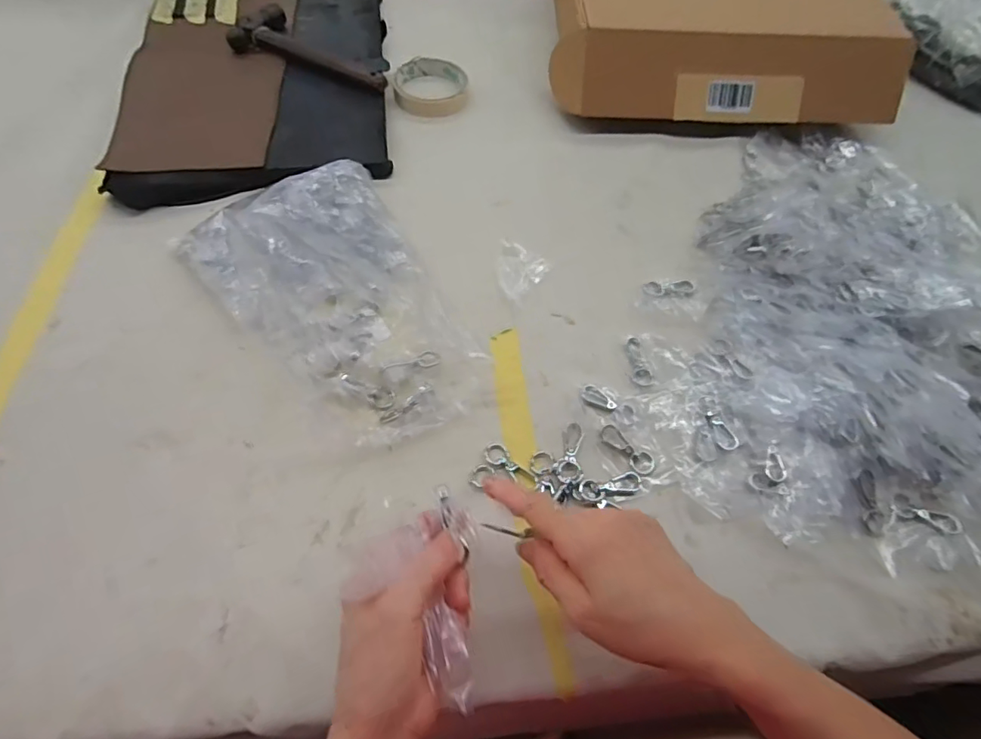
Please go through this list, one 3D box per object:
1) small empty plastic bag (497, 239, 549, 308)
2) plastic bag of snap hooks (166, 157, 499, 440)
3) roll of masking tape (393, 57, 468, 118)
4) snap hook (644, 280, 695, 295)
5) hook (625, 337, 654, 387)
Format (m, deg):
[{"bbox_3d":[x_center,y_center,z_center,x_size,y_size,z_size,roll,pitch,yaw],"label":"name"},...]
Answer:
[{"bbox_3d":[0.021,-0.089,0.486,0.049,0.006,0.058,30,63,13],"label":"small empty plastic bag"},{"bbox_3d":[-0.125,-0.055,0.431,0.167,0.046,0.258,-28,66,-18],"label":"plastic bag of snap hooks"},{"bbox_3d":[-0.068,-0.326,0.617,0.084,0.018,0.083,2,60,-3],"label":"roll of masking tape"},{"bbox_3d":[0.163,-0.075,0.489,0.045,0.005,0.017,-1,60,-4],"label":"snap hook"},{"bbox_3d":[0.123,-0.007,0.444,0.017,0.004,0.047,-3,60,-6],"label":"hook"}]

